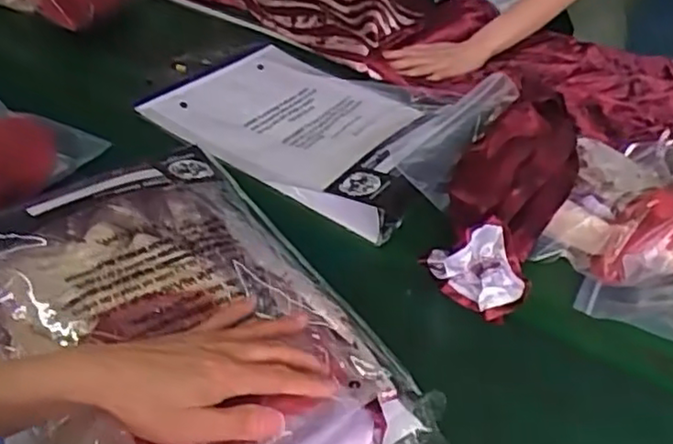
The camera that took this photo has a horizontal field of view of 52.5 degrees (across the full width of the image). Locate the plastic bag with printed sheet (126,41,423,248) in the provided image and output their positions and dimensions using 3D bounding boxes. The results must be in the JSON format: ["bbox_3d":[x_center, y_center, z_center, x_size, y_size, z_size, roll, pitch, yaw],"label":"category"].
[{"bbox_3d":[-0.034,-0.146,0.929,0.413,0.050,0.278,28,44,23],"label":"plastic bag with printed sheet"}]

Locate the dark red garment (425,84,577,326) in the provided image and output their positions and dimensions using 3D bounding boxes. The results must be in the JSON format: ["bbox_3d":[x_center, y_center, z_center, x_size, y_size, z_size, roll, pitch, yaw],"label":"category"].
[{"bbox_3d":[0.198,-0.034,0.798,0.131,0.085,0.375,21,42,16],"label":"dark red garment"}]

